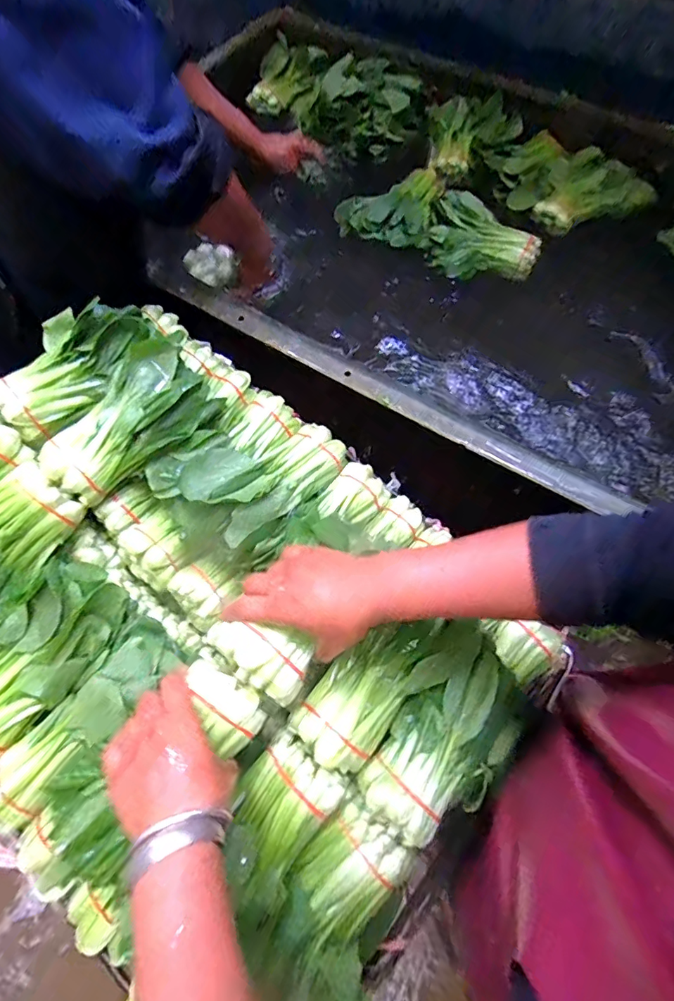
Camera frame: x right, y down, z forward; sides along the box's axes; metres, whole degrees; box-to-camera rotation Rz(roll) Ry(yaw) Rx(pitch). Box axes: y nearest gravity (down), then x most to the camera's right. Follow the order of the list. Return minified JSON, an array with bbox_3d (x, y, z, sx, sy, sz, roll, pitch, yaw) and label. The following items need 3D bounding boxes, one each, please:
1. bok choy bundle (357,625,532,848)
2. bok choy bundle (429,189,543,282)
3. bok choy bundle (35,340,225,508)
[{"bbox_3d":[0.109,0.235,0.459,0.102,0.072,0.185,40,72,18],"label":"bok choy bundle"},{"bbox_3d":[0.272,-0.472,0.872,0.189,0.055,0.175,12,66,6],"label":"bok choy bundle"},{"bbox_3d":[-0.254,-0.096,0.583,0.098,0.076,0.209,33,70,15],"label":"bok choy bundle"}]

